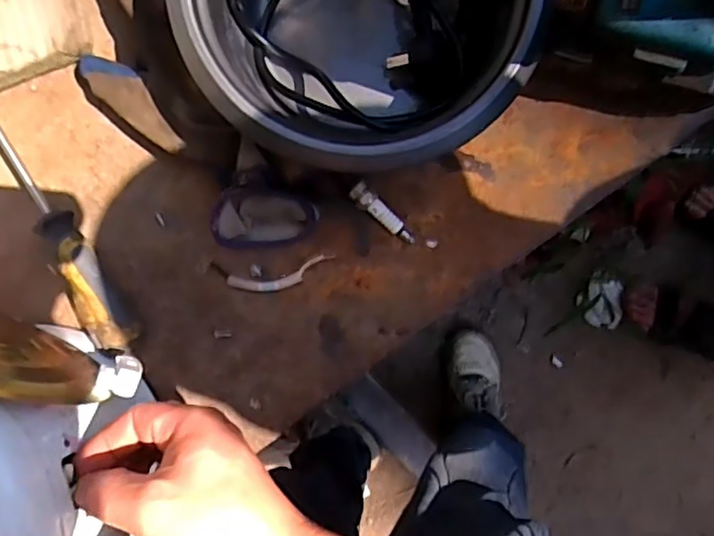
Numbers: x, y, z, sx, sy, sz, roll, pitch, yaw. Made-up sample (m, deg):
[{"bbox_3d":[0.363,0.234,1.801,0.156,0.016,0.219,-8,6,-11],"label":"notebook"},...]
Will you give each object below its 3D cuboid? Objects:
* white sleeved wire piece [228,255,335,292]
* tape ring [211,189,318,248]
[{"bbox_3d":[-0.051,0.006,0.420,0.074,0.005,0.017,-13,89,6],"label":"white sleeved wire piece"},{"bbox_3d":[-0.060,-0.033,0.408,0.069,0.024,0.038,0,90,6],"label":"tape ring"}]

